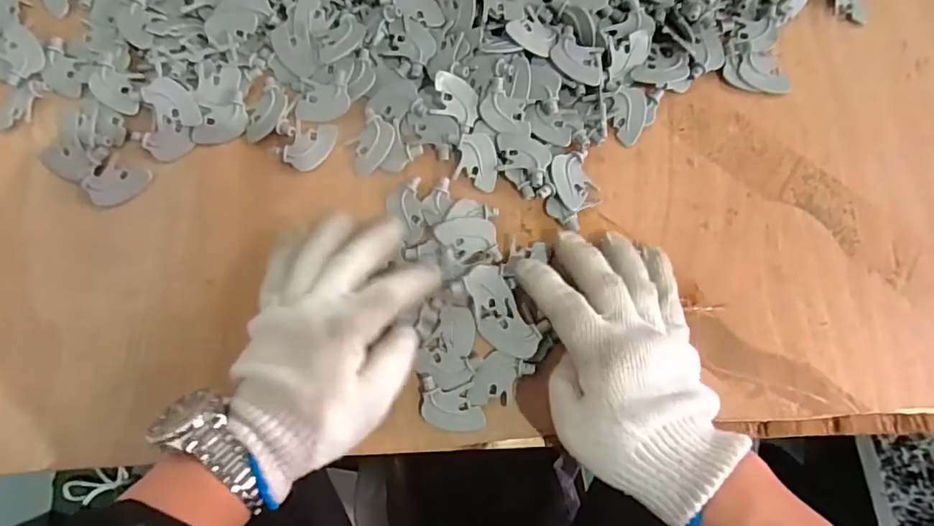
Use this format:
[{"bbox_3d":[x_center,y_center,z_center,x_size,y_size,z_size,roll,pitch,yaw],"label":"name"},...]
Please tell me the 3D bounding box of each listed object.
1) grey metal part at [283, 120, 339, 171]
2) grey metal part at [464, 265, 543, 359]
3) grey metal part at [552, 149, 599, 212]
[{"bbox_3d":[-0.118,-0.089,0.414,0.030,0.005,0.040,21,76,-13],"label":"grey metal part"},{"bbox_3d":[0.023,0.034,0.375,0.034,0.014,0.066,-23,79,-6],"label":"grey metal part"},{"bbox_3d":[0.078,-0.061,0.405,0.032,0.010,0.041,-22,79,-5],"label":"grey metal part"}]

